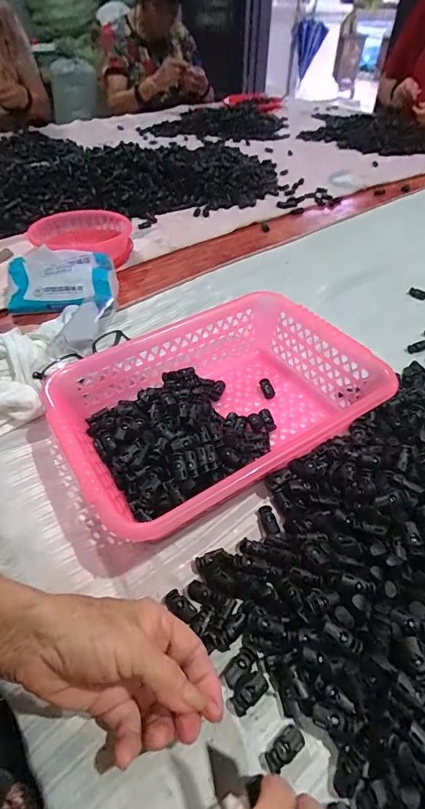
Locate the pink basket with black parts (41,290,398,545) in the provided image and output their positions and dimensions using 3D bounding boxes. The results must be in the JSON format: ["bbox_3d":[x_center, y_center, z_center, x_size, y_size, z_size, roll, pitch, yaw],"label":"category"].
[{"bbox_3d":[0.005,0.001,0.411,0.294,0.073,0.207,-25,47,-22],"label":"pink basket with black parts"}]

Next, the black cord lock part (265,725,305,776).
[{"bbox_3d":[0.046,0.219,0.258,0.027,0.006,0.014,-28,48,-24],"label":"black cord lock part"}]

